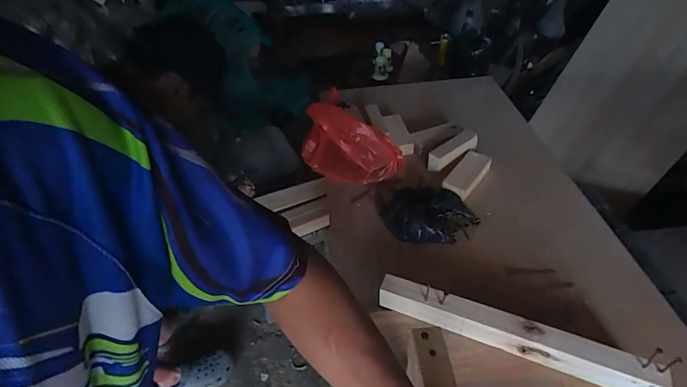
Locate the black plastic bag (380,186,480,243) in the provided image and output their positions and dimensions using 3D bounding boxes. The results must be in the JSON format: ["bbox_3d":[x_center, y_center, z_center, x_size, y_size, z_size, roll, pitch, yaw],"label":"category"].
[{"bbox_3d":[0.185,0.032,0.834,0.206,0.061,0.172,4,45,8],"label":"black plastic bag"}]

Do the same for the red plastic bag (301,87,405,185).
[{"bbox_3d":[0.018,-0.120,0.931,0.258,0.172,0.096,4,44,6],"label":"red plastic bag"}]

